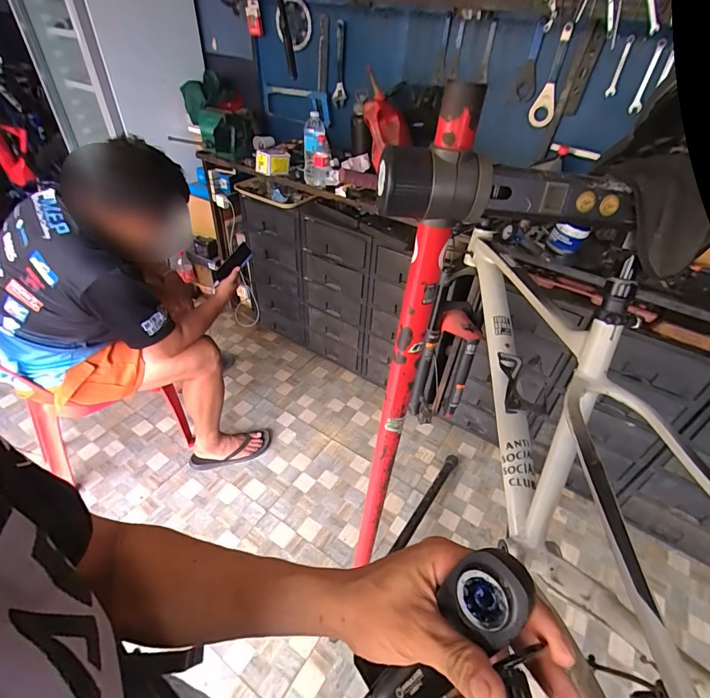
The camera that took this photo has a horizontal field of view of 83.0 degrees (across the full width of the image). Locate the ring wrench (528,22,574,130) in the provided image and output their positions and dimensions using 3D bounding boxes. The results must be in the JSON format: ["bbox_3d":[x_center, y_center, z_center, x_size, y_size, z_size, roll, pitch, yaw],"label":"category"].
[{"bbox_3d":[0.619,-0.848,1.260,0.070,0.265,0.030,18,44,16],"label":"ring wrench"}]

